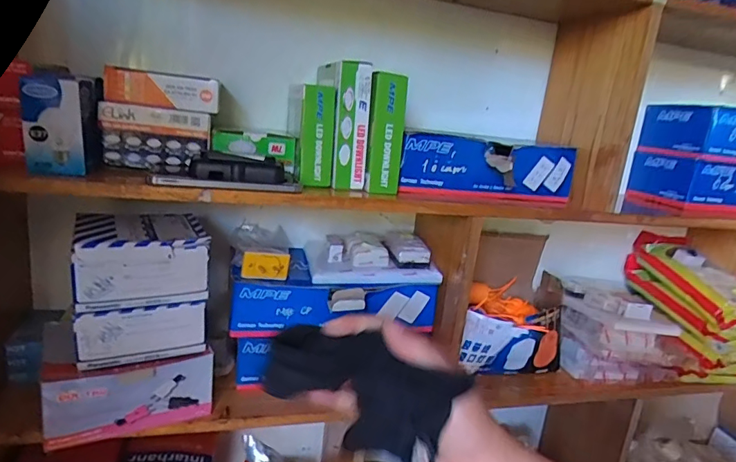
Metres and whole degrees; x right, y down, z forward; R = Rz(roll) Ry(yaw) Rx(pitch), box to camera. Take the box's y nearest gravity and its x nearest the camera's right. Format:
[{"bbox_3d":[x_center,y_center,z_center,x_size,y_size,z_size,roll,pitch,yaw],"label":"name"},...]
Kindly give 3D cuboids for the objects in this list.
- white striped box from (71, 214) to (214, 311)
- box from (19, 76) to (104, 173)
[{"bbox_3d":[-0.276,0.031,0.593,0.140,0.077,0.124,0,17,-27],"label":"white striped box"},{"bbox_3d":[-0.339,-0.120,0.541,0.058,0.102,0.067,4,15,-13],"label":"box"}]

